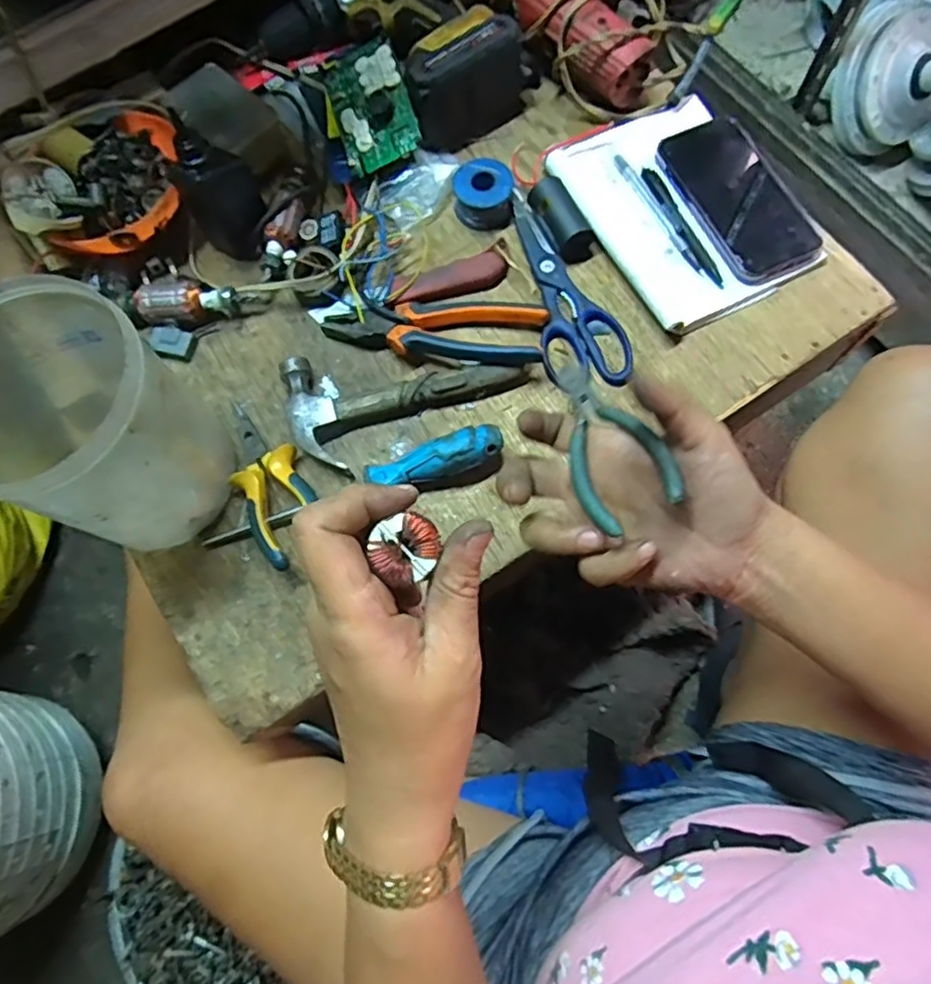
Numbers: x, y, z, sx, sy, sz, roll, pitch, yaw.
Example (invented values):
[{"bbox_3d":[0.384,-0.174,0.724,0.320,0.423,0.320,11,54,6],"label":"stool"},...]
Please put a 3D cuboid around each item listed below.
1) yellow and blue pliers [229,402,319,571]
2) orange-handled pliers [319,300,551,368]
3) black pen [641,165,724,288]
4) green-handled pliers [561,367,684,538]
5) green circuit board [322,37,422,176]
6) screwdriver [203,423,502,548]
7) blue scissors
[{"bbox_3d":[-0.160,-0.011,0.532,0.056,0.028,0.150,-29,74,-7],"label":"yellow and blue pliers"},{"bbox_3d":[-0.027,-0.146,0.557,0.186,0.022,0.071,10,73,5],"label":"orange-handled pliers"},{"bbox_3d":[0.192,-0.238,0.580,0.014,0.007,0.136,-22,73,-4],"label":"black pen"},{"bbox_3d":[0.073,-0.030,0.343,0.040,0.015,0.106,-16,51,-3],"label":"green-handled pliers"},{"bbox_3d":[-0.086,-0.347,0.588,0.071,0.015,0.104,-19,88,17],"label":"green circuit board"},{"bbox_3d":[-0.091,-0.005,0.521,0.246,0.038,0.031,-15,73,-2],"label":"screwdriver"},{"bbox_3d":[0.088,-0.181,0.573,0.072,0.013,0.195,-12,72,-1],"label":"blue scissors"}]

